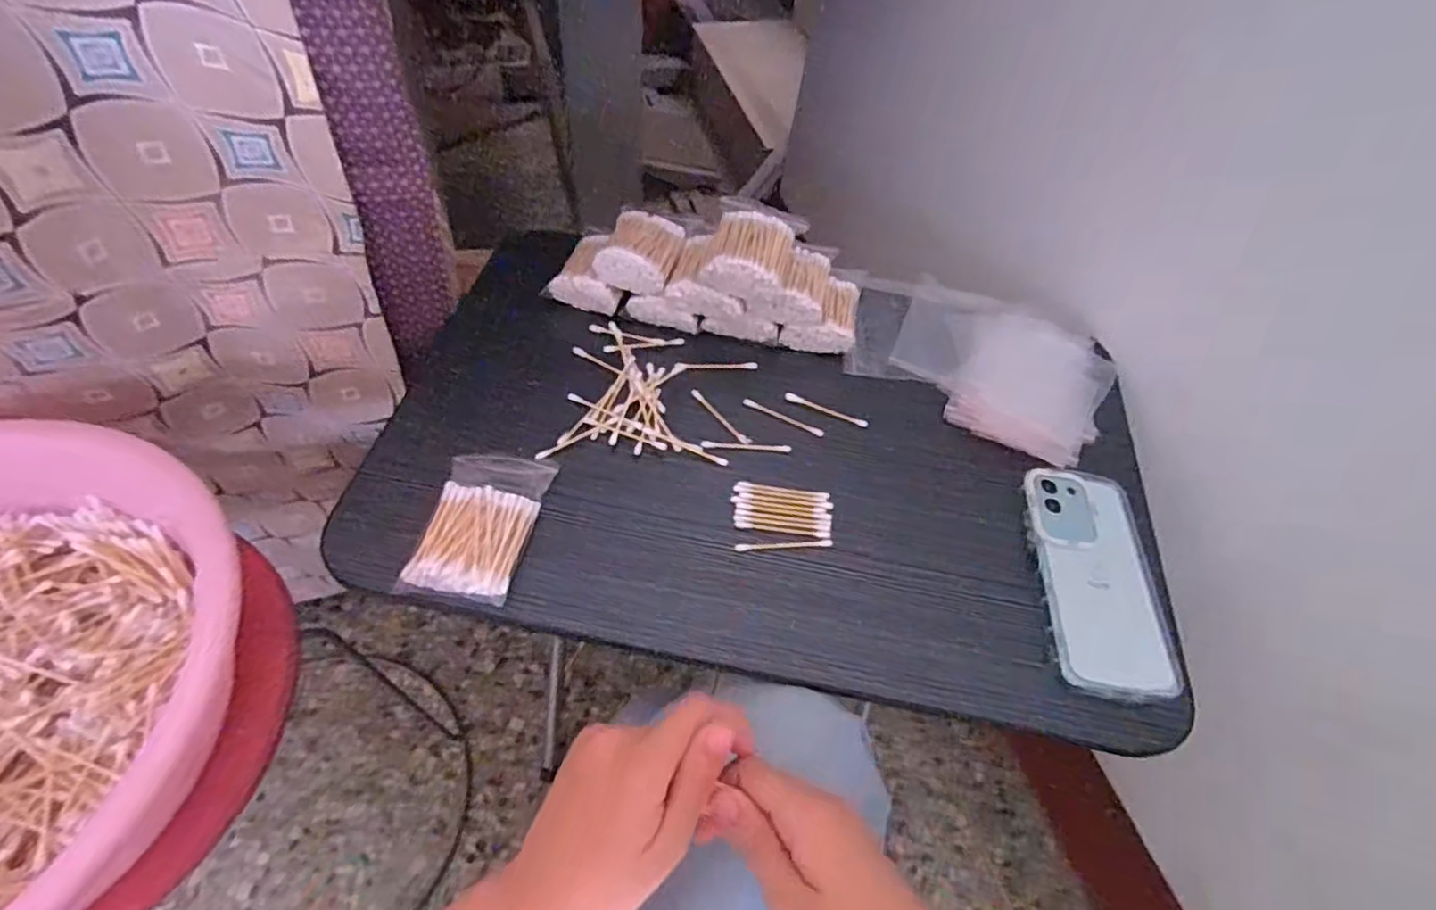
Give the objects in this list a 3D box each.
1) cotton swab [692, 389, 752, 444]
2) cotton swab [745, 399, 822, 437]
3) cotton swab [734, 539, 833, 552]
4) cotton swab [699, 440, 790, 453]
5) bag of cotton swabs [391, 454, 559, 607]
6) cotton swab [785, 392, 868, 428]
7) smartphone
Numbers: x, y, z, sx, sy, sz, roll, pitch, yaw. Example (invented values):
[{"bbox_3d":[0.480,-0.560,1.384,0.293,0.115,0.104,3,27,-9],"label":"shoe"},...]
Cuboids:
[{"bbox_3d":[0.002,-0.031,0.524,0.065,0.005,0.007,41,60,21],"label":"cotton swab"},{"bbox_3d":[0.053,-0.031,0.533,0.069,0.004,0.007,22,56,10],"label":"cotton swab"},{"bbox_3d":[0.047,0.064,0.466,0.069,0.004,0.006,-1,55,-7],"label":"cotton swab"},{"bbox_3d":[0.022,-0.007,0.513,0.070,0.004,0.006,4,54,-3],"label":"cotton swab"},{"bbox_3d":[-0.159,0.044,0.443,0.066,0.019,0.111,10,54,2],"label":"bag of cotton swabs"},{"bbox_3d":[0.089,-0.037,0.539,0.070,0.004,0.008,22,56,10],"label":"cotton swab"},{"bbox_3d":[0.266,0.084,0.460,0.083,0.012,0.165,9,54,0],"label":"smartphone"}]

